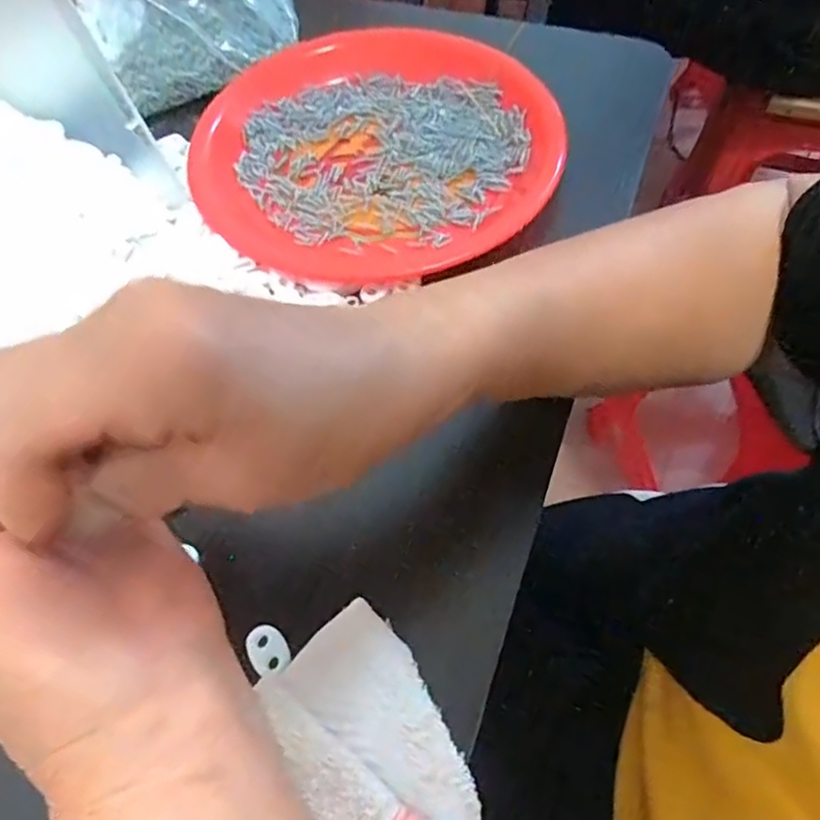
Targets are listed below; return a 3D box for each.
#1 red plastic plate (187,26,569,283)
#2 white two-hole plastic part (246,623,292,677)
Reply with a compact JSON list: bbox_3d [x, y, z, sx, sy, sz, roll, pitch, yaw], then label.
[{"bbox_3d":[-0.023,-0.166,0.402,0.217,0.021,0.215,-2,60,3],"label":"red plastic plate"},{"bbox_3d":[-0.059,0.100,0.263,0.015,0.004,0.021,-29,62,-13],"label":"white two-hole plastic part"}]

